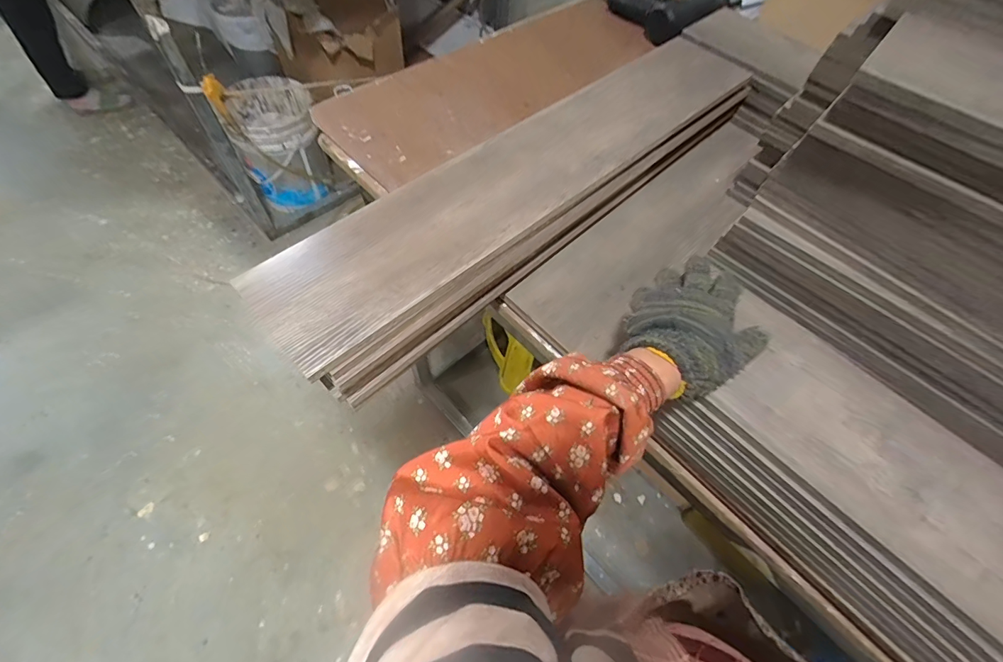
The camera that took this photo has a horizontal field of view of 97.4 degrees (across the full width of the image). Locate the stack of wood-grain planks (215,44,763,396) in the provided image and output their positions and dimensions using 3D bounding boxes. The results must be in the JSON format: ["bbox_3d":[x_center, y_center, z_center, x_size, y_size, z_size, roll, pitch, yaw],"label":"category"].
[{"bbox_3d":[0.055,-0.196,0.554,0.170,0.076,0.732,41,65,18],"label":"stack of wood-grain planks"}]

